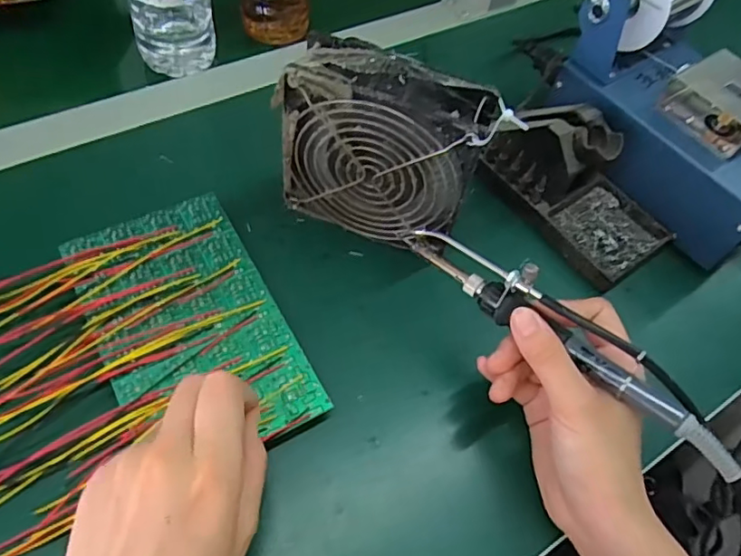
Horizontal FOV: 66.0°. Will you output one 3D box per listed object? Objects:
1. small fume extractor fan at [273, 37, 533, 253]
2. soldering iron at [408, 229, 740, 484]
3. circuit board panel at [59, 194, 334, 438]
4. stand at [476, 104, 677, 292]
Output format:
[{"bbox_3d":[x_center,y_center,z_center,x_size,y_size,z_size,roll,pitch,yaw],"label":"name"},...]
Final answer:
[{"bbox_3d":[0.010,-0.075,0.365,0.126,0.120,0.055,25,57,9],"label":"small fume extractor fan"},{"bbox_3d":[0.101,0.025,0.302,0.023,0.034,0.202,-37,63,-27],"label":"soldering iron"},{"bbox_3d":[-0.108,0.025,0.343,0.101,0.012,0.168,-24,61,-20],"label":"circuit board panel"},{"bbox_3d":[0.154,-0.073,0.414,0.074,0.069,0.135,-31,66,-25],"label":"stand"}]

